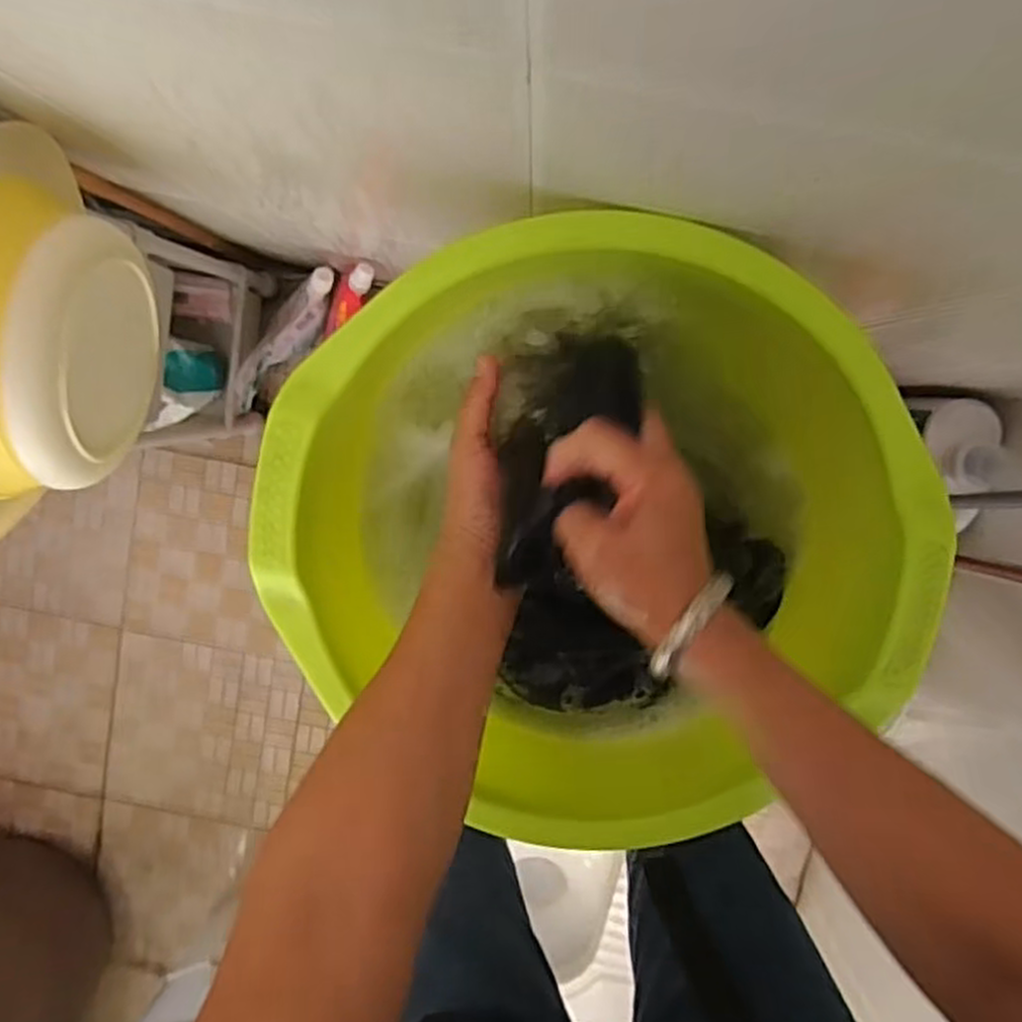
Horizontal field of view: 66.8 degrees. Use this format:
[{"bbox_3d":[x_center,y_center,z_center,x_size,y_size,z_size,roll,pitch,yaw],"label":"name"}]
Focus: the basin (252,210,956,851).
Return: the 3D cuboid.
[{"bbox_3d":[0.051,0.026,0.546,0.400,0.137,0.379,0,99,2],"label":"basin"}]

